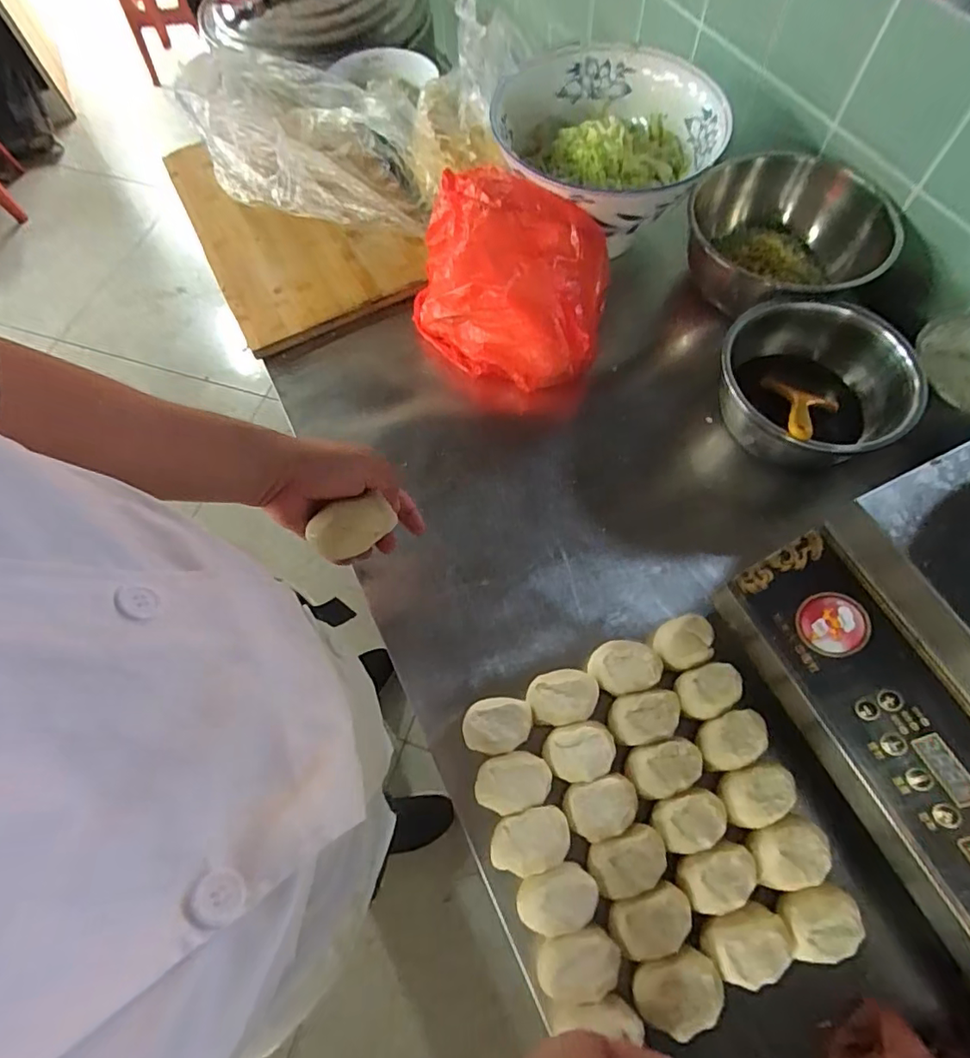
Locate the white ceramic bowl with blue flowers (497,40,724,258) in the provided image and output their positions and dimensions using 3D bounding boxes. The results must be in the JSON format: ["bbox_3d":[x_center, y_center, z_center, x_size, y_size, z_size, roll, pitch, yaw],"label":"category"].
[{"bbox_3d":[0.164,-0.517,0.743,0.280,0.132,0.299,-7,66,0],"label":"white ceramic bowl with blue flowers"}]

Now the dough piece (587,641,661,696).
[{"bbox_3d":[0.140,0.140,0.546,0.068,0.037,0.051,-8,66,-1],"label":"dough piece"}]

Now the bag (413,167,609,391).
[{"bbox_3d":[0.024,-0.309,0.686,0.247,0.152,0.217,10,67,7],"label":"bag"}]

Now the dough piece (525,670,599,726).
[{"bbox_3d":[0.077,0.166,0.534,0.067,0.034,0.050,-19,67,-6],"label":"dough piece"}]

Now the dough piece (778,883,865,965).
[{"bbox_3d":[0.286,0.337,0.463,0.063,0.033,0.049,-13,66,-3],"label":"dough piece"}]

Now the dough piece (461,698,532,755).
[{"bbox_3d":[0.012,0.192,0.527,0.065,0.035,0.050,-5,66,1],"label":"dough piece"}]

